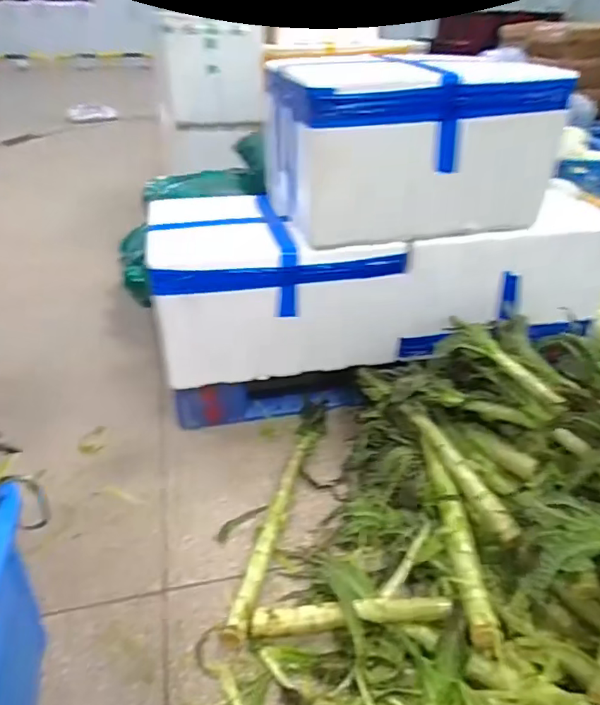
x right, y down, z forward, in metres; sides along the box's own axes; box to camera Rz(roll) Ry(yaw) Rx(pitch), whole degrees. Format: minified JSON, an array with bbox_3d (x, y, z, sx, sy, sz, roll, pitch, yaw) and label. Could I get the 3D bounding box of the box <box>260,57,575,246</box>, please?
[{"bbox_3d":[0.244,-0.489,1.263,0.577,0.337,0.371,-6,34,-11],"label":"box"}]

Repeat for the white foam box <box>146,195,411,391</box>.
[{"bbox_3d":[-0.081,-0.195,1.434,0.582,0.354,0.404,-6,34,-11],"label":"white foam box"}]

